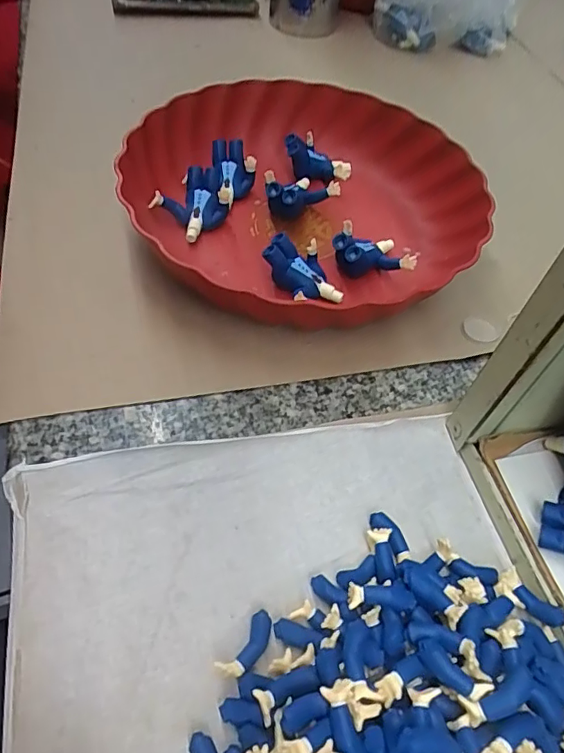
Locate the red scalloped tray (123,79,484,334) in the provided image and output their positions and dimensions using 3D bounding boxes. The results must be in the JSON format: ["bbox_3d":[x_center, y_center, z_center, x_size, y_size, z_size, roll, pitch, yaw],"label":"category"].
[{"bbox_3d":[0.013,-0.125,0.366,0.237,0.056,0.241,-21,59,-21],"label":"red scalloped tray"}]

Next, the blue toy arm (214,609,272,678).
[{"bbox_3d":[-0.014,0.113,0.220,0.012,0.006,0.028,34,57,17],"label":"blue toy arm"}]

